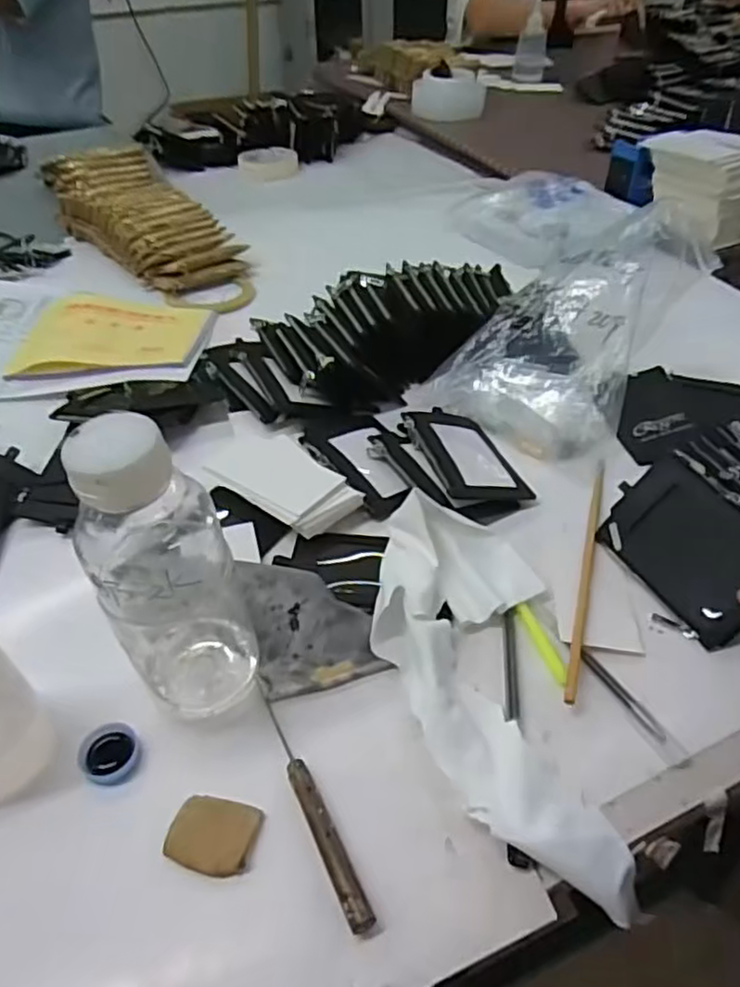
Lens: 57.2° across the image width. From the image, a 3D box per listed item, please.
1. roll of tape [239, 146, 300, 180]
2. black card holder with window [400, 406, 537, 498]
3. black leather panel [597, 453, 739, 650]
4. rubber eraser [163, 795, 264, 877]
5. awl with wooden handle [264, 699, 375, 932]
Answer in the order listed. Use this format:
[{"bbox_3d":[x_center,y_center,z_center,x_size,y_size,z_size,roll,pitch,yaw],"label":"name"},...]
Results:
[{"bbox_3d":[-0.172,-0.563,1.158,0.098,0.025,0.098,0,43,0],"label":"roll of tape"},{"bbox_3d":[0.072,-0.032,0.533,0.072,0.012,0.106,7,35,-27],"label":"black card holder with window"},{"bbox_3d":[0.207,0.032,0.447,0.077,0.010,0.117,-46,45,11],"label":"black leather panel"},{"bbox_3d":[-0.077,0.167,0.333,0.041,0.006,0.034,10,44,11],"label":"rubber eraser"},{"bbox_3d":[-0.030,0.156,0.344,0.011,0.013,0.125,-19,46,-19],"label":"awl with wooden handle"}]

